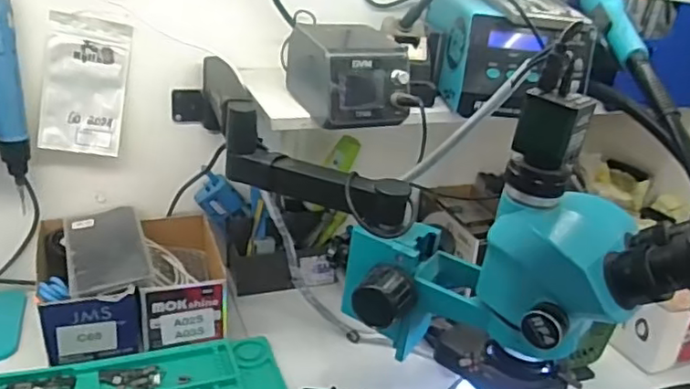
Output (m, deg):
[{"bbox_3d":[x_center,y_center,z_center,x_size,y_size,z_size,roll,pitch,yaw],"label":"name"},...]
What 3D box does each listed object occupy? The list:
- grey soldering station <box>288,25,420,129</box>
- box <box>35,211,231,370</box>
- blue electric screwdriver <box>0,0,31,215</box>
[{"bbox_3d":[0.000,-0.130,0.655,0.101,0.084,0.137,-6,25,-22],"label":"grey soldering station"},{"bbox_3d":[-0.258,0.099,0.742,0.201,0.093,0.183,-4,24,-18],"label":"box"},{"bbox_3d":[-0.377,-0.101,0.674,0.035,0.230,0.029,-9,26,-27],"label":"blue electric screwdriver"}]

